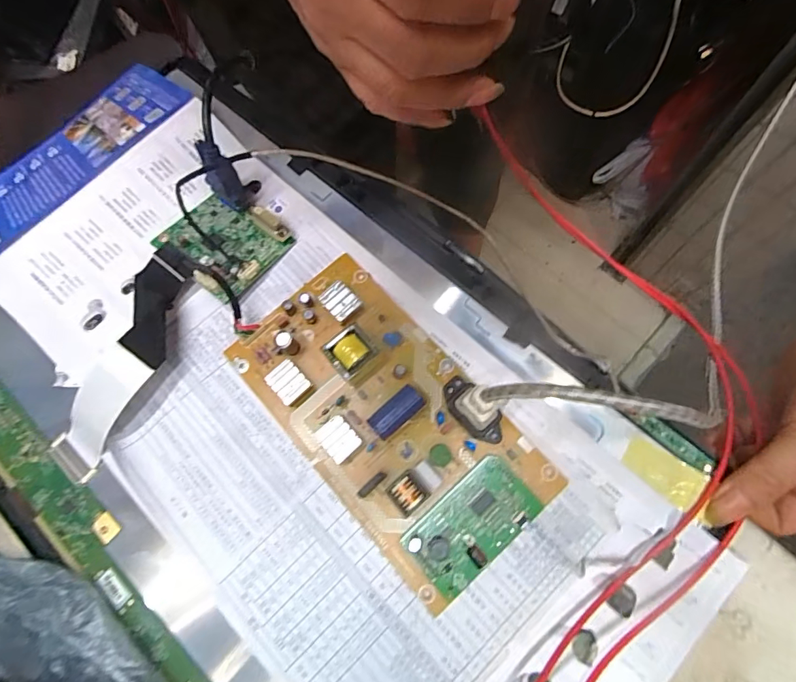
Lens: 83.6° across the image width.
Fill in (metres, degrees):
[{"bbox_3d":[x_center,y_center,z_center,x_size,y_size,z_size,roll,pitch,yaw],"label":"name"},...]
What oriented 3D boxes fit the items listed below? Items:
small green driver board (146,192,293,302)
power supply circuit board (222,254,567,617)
[{"bbox_3d":[-0.130,-0.074,0.325,0.078,0.018,0.068,35,78,14],"label":"small green driver board"},{"bbox_3d":[-0.008,0.046,0.284,0.118,0.023,0.212,-40,76,-9],"label":"power supply circuit board"}]

